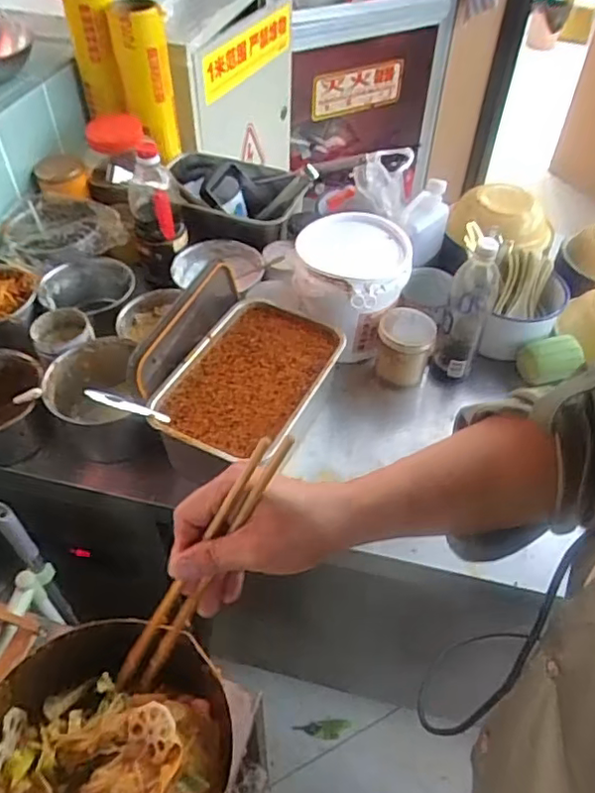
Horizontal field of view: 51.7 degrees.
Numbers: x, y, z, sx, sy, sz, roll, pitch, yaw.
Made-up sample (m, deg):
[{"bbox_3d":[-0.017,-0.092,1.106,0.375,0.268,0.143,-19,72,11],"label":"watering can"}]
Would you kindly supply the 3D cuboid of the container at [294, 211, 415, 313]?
[{"bbox_3d":[0.087,-0.214,0.946,0.171,0.051,0.172,1,49,-1],"label":"container"}]

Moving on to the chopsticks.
[{"bbox_3d":[-0.075,0.135,0.457,0.035,0.286,0.019,0,40,-45],"label":"chopsticks"}]

